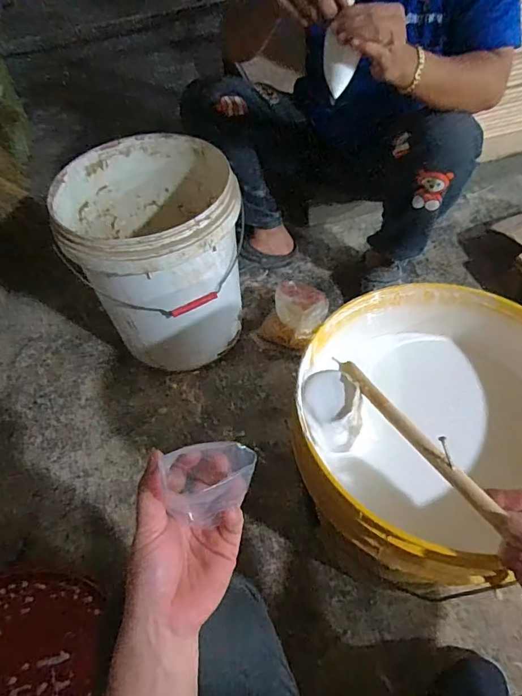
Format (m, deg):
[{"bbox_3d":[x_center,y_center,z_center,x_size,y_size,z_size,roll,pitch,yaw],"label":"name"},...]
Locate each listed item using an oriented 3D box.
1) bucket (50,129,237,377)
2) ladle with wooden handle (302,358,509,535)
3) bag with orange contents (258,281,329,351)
[{"bbox_3d":[-0.189,-0.162,0.898,0.290,0.364,0.316,-2,53,3],"label":"bucket"},{"bbox_3d":[0.159,0.122,0.409,0.076,0.061,0.312,-35,47,-20],"label":"ladle with wooden handle"},{"bbox_3d":[0.076,-0.064,0.980,0.130,0.077,0.134,22,58,20],"label":"bag with orange contents"}]

